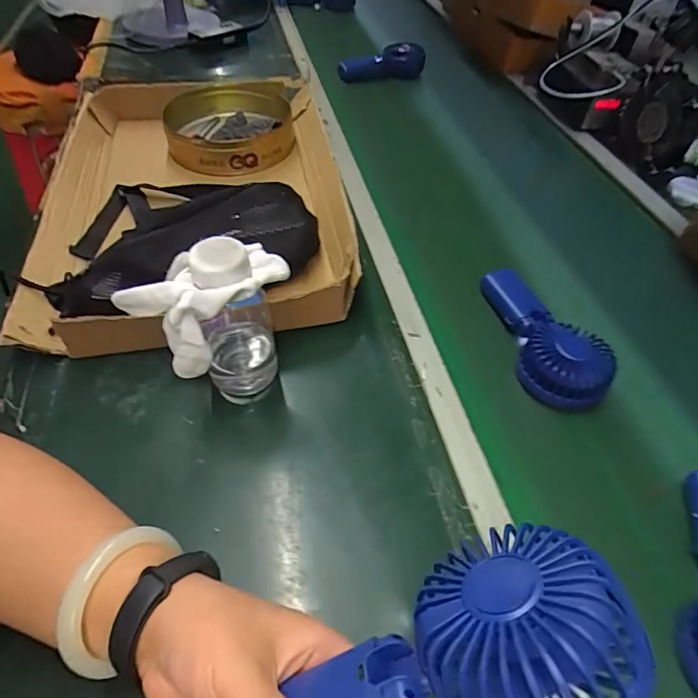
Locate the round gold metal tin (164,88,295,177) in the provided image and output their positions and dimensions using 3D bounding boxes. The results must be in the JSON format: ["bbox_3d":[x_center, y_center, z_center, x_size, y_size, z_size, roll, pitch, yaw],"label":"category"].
[{"bbox_3d":[-0.177,-0.332,0.713,0.183,0.055,0.185,-5,49,-8],"label":"round gold metal tin"}]

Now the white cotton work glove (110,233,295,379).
[{"bbox_3d":[-0.109,-0.038,0.372,0.126,0.083,0.064,-20,52,-20],"label":"white cotton work glove"}]

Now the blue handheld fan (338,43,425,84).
[{"bbox_3d":[0.066,-0.598,0.991,0.214,0.071,0.066,-21,55,-20],"label":"blue handheld fan"}]

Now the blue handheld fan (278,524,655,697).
[{"bbox_3d":[0.025,0.136,0.190,0.176,0.035,0.076,-29,54,5],"label":"blue handheld fan"}]

